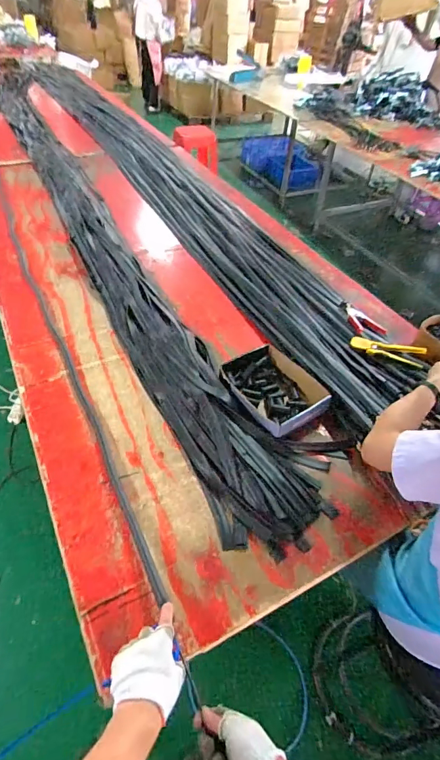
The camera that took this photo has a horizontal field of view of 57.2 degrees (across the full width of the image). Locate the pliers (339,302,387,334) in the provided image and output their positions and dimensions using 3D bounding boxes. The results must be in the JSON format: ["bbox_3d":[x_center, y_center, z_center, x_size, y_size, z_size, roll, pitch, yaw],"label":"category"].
[{"bbox_3d":[0.453,-0.208,1.310,0.105,0.019,0.170,-10,48,-14],"label":"pliers"}]

